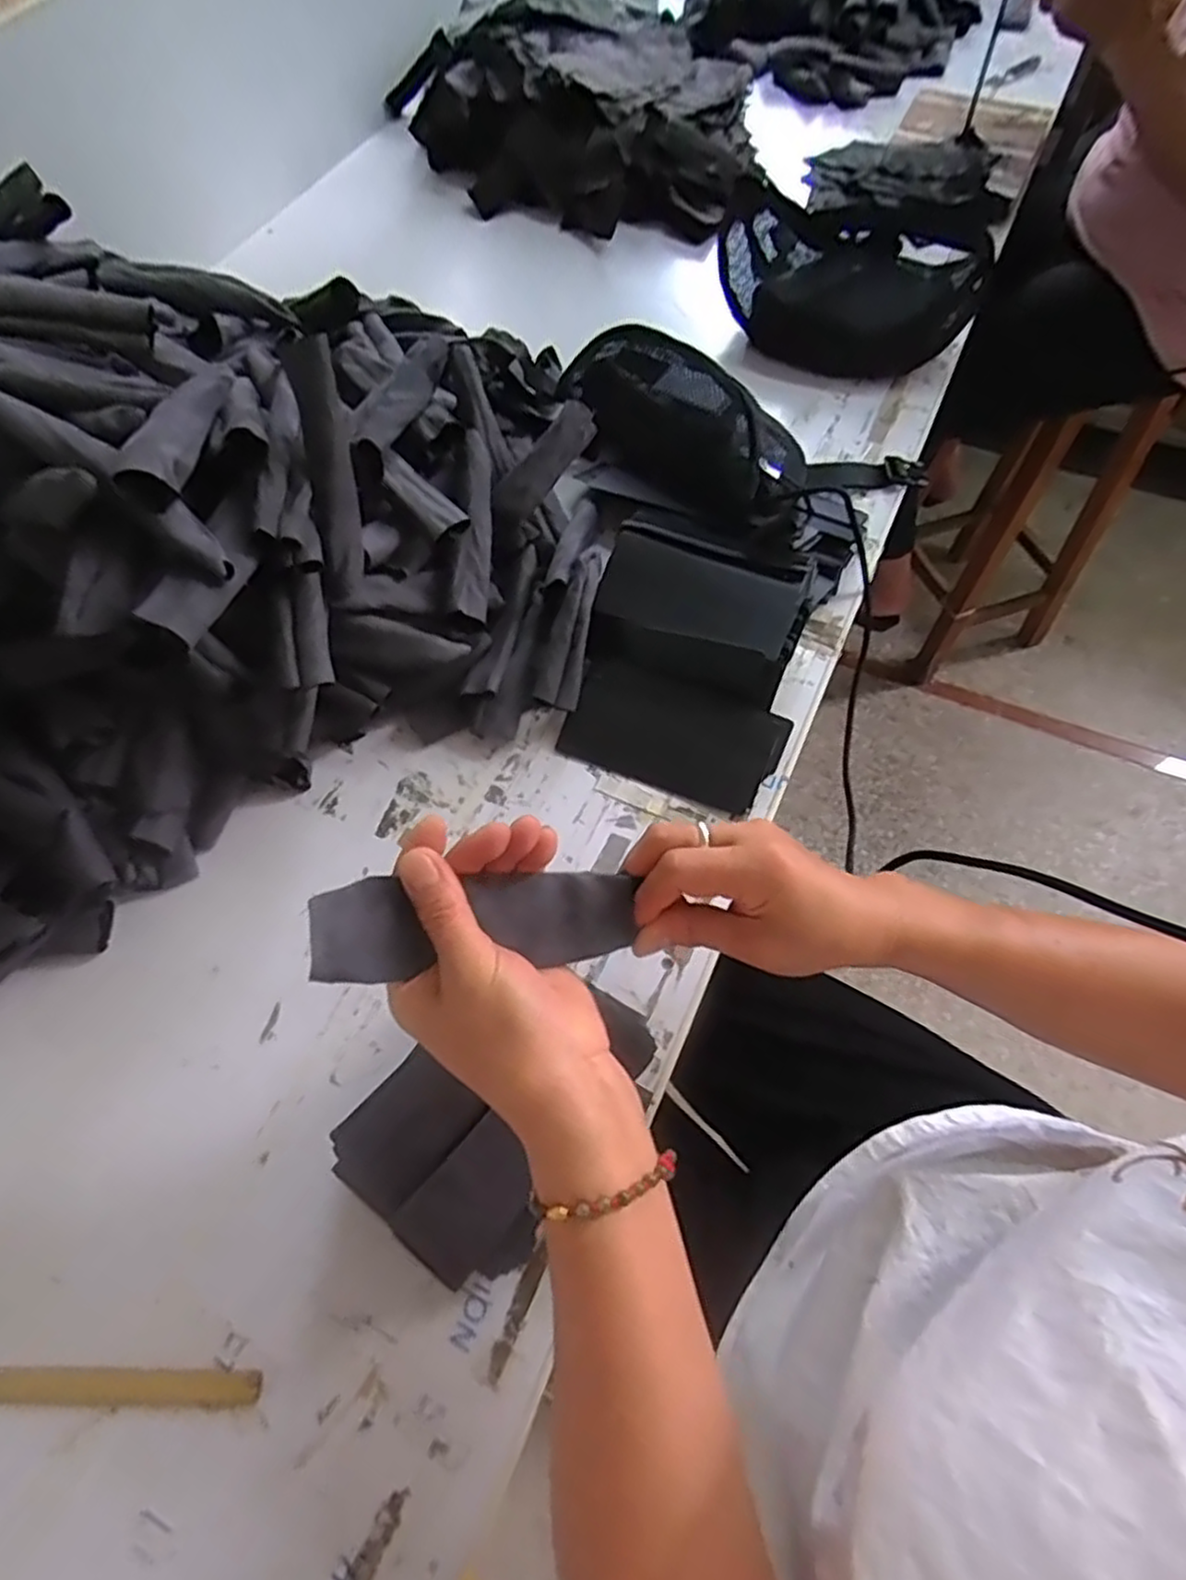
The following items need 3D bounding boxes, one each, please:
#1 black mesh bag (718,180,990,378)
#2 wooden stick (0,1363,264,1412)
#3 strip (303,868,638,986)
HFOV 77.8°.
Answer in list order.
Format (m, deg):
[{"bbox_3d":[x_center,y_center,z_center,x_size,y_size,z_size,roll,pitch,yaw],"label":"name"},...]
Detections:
[{"bbox_3d":[0.270,-0.537,0.771,0.276,0.107,0.181,13,64,8],"label":"black mesh bag"},{"bbox_3d":[-0.308,0.313,0.386,0.265,0.008,0.018,0,63,1],"label":"wooden stick"},{"bbox_3d":[-0.049,0.059,0.331,0.143,0.008,0.042,0,77,-22],"label":"strip"}]

